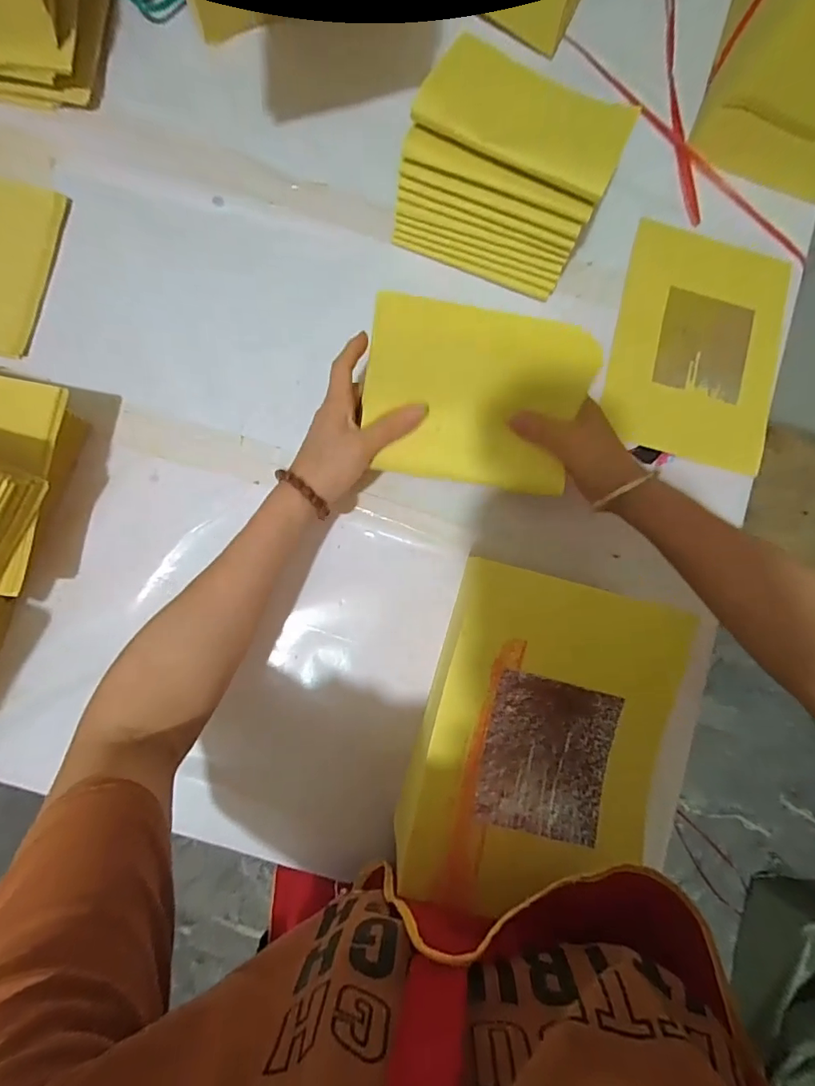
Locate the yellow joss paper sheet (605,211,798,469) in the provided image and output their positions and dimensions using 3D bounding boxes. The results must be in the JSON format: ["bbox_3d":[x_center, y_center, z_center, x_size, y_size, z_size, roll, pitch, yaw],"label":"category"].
[{"bbox_3d":[0.280,-0.188,0.477,0.157,0.010,0.216,16,84,-1],"label":"yellow joss paper sheet"}]

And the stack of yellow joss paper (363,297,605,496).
[{"bbox_3d":[0.049,-0.105,0.367,0.159,0.007,0.122,9,112,-3],"label":"stack of yellow joss paper"}]

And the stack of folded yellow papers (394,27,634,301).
[{"bbox_3d":[0.077,-0.305,0.423,0.163,0.123,0.101,23,84,0],"label":"stack of folded yellow papers"}]

